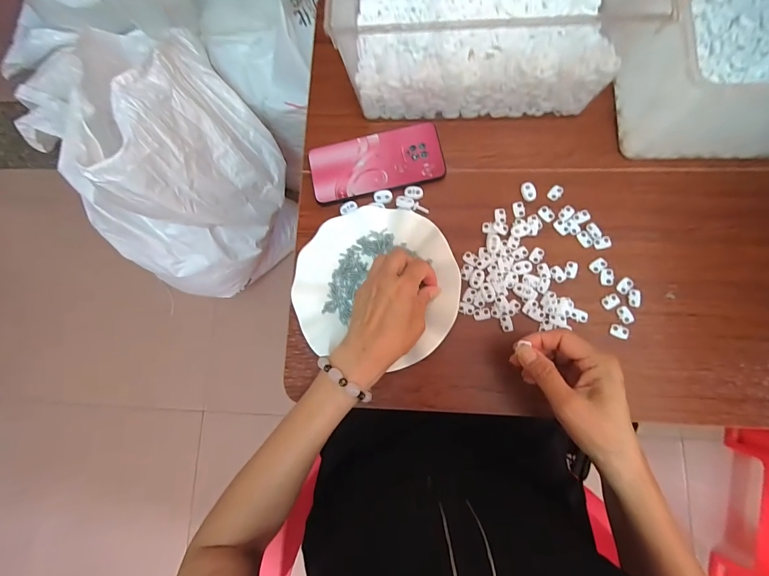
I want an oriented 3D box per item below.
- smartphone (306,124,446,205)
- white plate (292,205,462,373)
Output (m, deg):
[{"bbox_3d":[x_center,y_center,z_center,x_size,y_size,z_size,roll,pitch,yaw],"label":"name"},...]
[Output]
[{"bbox_3d":[-0.010,-0.157,0.433,0.161,0.008,0.077,-13,79,2],"label":"smartphone"},{"bbox_3d":[-0.009,-0.007,0.398,0.183,0.027,0.172,-1,84,5],"label":"white plate"}]

